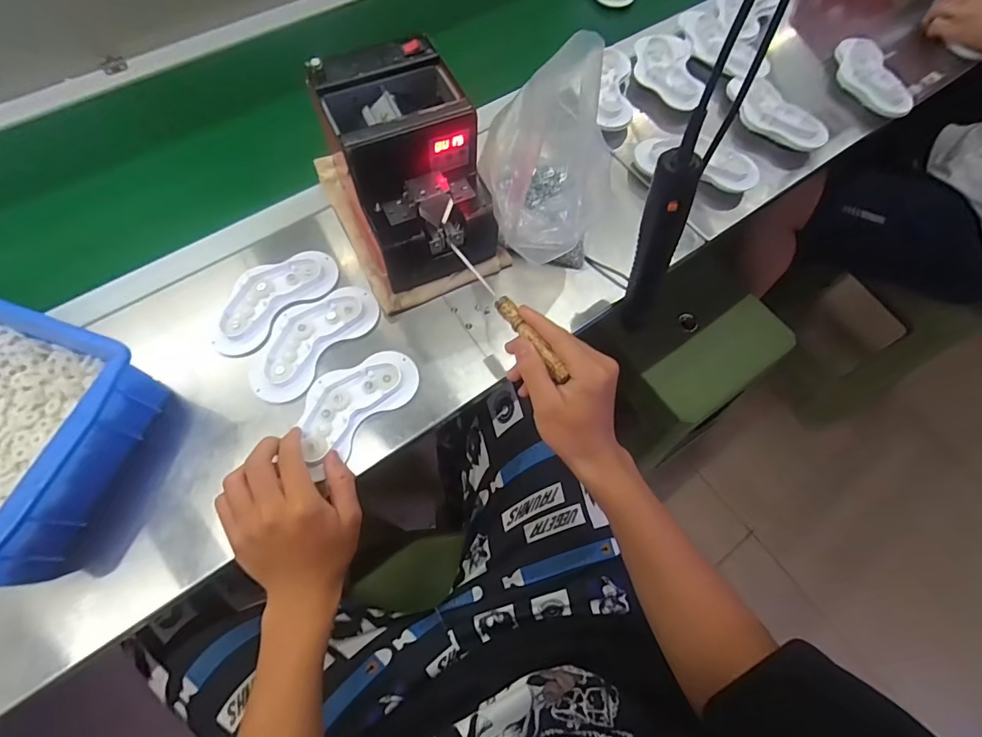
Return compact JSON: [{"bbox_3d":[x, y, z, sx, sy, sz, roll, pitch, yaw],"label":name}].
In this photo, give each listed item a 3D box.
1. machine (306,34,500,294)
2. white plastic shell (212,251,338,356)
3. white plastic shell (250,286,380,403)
[{"bbox_3d":[-0.078,-0.196,0.468,0.128,0.145,0.192,-24,69,-11],"label":"machine"},{"bbox_3d":[-0.238,-0.079,0.495,0.068,0.015,0.146,42,72,15],"label":"white plastic shell"},{"bbox_3d":[-0.186,-0.033,0.476,0.073,0.015,0.148,33,70,12],"label":"white plastic shell"}]

